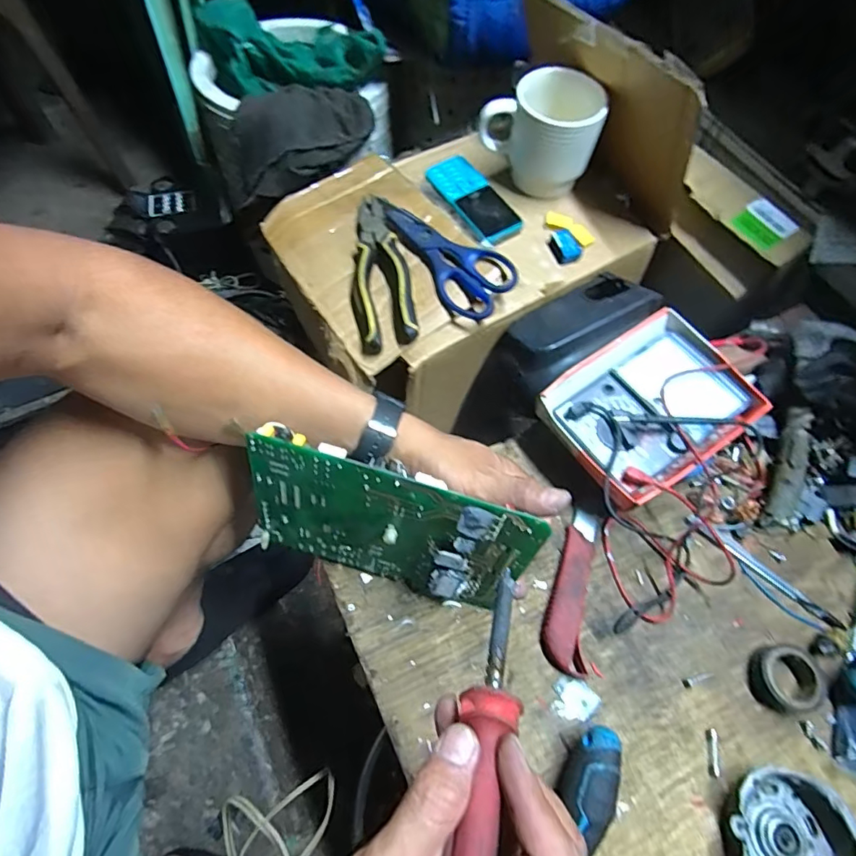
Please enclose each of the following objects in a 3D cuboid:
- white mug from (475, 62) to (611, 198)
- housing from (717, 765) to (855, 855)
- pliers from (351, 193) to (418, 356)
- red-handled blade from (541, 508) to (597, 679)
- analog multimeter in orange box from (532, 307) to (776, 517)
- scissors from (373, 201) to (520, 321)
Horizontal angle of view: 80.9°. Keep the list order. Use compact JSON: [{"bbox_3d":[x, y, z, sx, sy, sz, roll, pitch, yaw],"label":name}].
[{"bbox_3d":[0.127,-0.326,0.556,0.118,0.097,0.076,24,65,8],"label":"white mug"},{"bbox_3d":[0.253,0.286,0.348,0.089,0.030,0.084,1,62,-3],"label":"housing"},{"bbox_3d":[-0.050,-0.170,0.521,0.061,0.026,0.200,-4,63,-5],"label":"pliers"},{"bbox_3d":[0.124,0.135,0.432,0.036,0.020,0.138,14,63,4],"label":"red-handled blade"},{"bbox_3d":[0.201,-0.016,0.466,0.165,0.058,0.130,-29,68,-17],"label":"analog multimeter in orange box"},{"bbox_3d":[0.010,-0.184,0.519,0.070,0.029,0.189,-38,70,-20],"label":"scissors"}]

